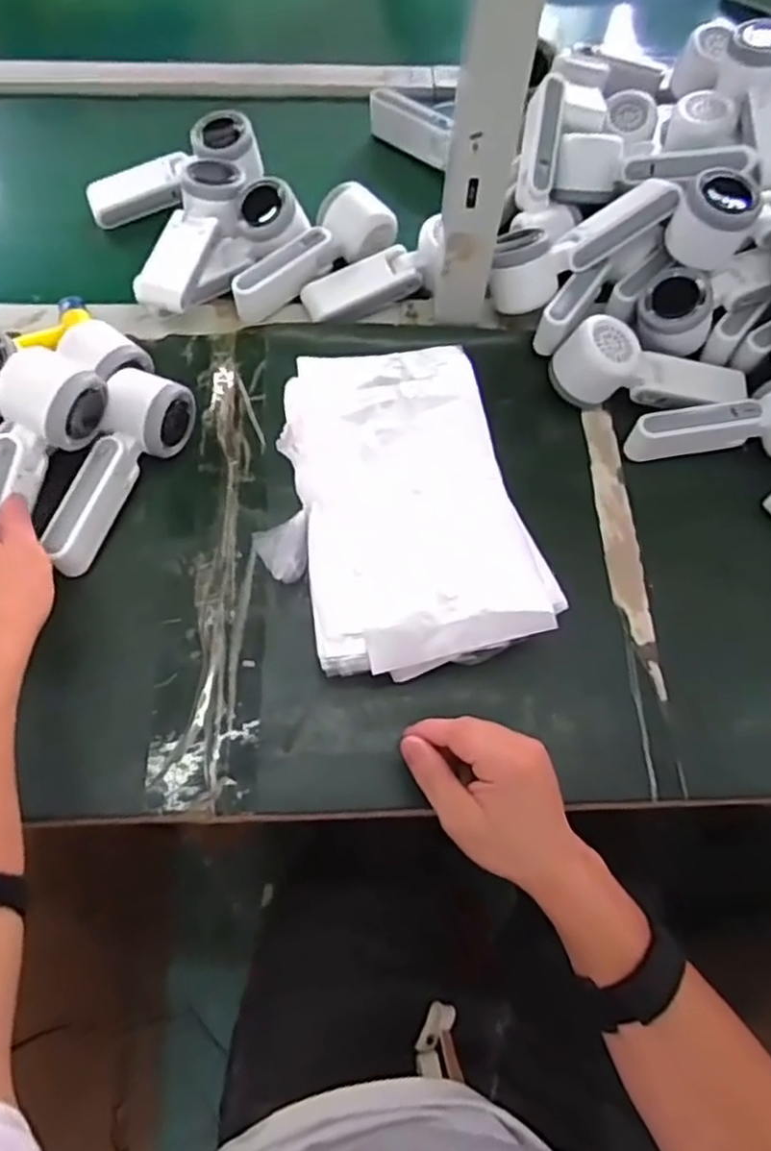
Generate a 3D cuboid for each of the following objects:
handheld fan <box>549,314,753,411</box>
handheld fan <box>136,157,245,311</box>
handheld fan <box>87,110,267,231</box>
[{"bbox_3d":[0.225,-0.169,0.598,0.166,0.054,0.059,4,69,-15],"label":"handheld fan"},{"bbox_3d":[-0.166,-0.296,0.630,0.057,0.047,0.166,13,67,3],"label":"handheld fan"},{"bbox_3d":[-0.200,-0.380,0.679,0.171,0.051,0.058,-25,73,2],"label":"handheld fan"}]

